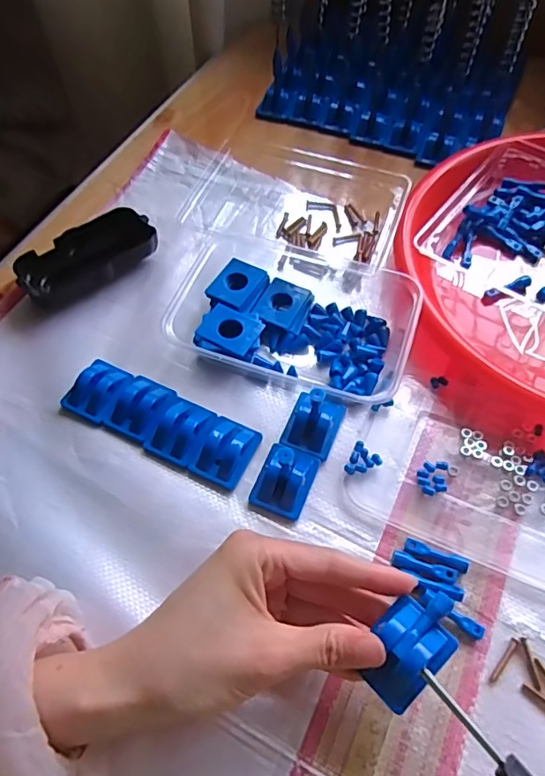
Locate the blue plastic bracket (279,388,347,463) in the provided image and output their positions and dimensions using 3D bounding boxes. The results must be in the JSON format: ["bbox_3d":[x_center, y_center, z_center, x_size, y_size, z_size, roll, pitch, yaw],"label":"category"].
[{"bbox_3d":[0.028,0.016,0.353,0.033,0.042,0.045,19,60,12],"label":"blue plastic bracket"}]

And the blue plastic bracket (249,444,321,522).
[{"bbox_3d":[0.008,0.057,0.342,0.033,0.019,0.042,19,60,12],"label":"blue plastic bracket"}]

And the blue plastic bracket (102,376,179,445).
[{"bbox_3d":[-0.090,0.012,0.372,0.035,0.017,0.045,23,61,14],"label":"blue plastic bracket"}]

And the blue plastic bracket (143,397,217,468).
[{"bbox_3d":[-0.060,0.028,0.363,0.035,0.015,0.044,22,60,14],"label":"blue plastic bracket"}]

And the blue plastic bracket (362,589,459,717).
[{"bbox_3d":[0.066,0.122,0.257,0.051,0.016,0.033,-40,65,-22],"label":"blue plastic bracket"}]

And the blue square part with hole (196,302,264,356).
[{"bbox_3d":[-0.031,-0.042,0.390,0.042,0.004,0.034,27,60,10],"label":"blue square part with hole"}]

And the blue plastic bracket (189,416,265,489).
[{"bbox_3d":[-0.030,0.040,0.354,0.032,0.015,0.044,24,61,15],"label":"blue plastic bracket"}]

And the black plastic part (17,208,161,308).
[{"bbox_3d":[-0.149,-0.106,0.436,0.107,0.028,0.050,-31,62,-18],"label":"black plastic part"}]

